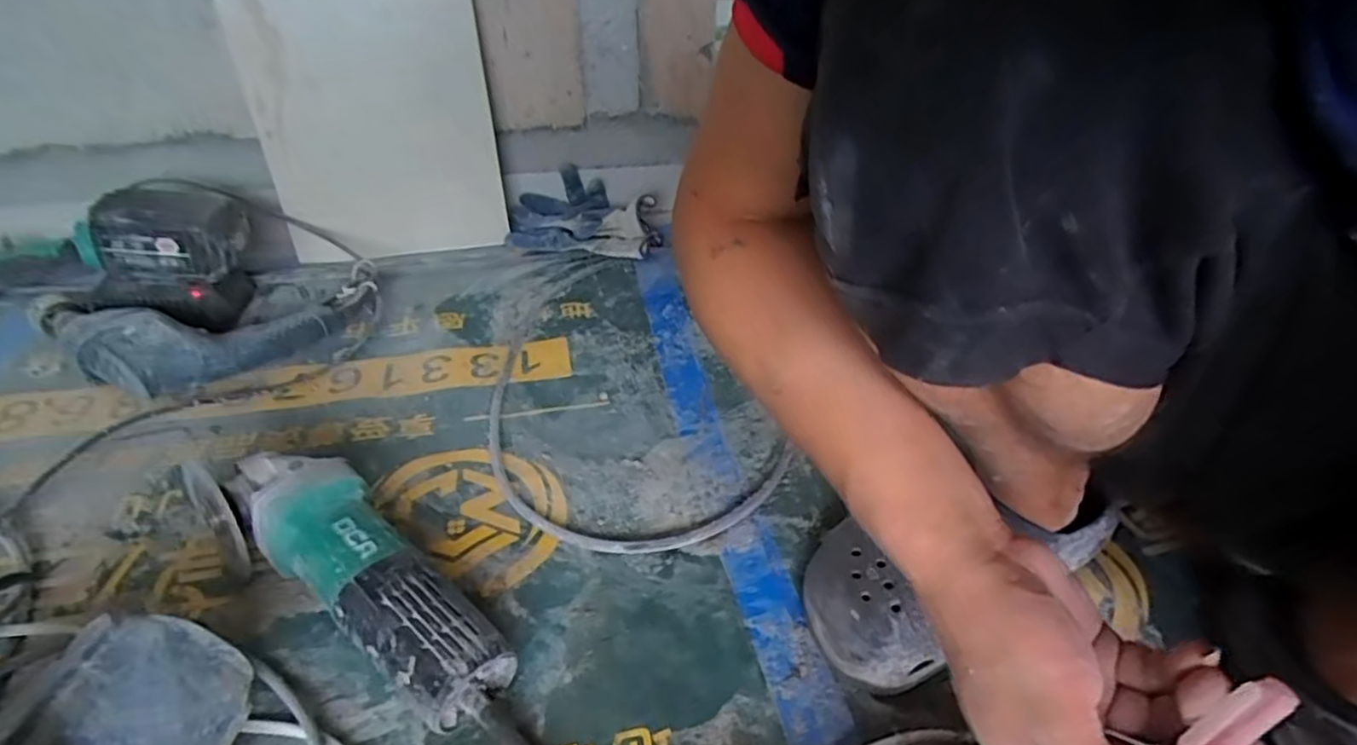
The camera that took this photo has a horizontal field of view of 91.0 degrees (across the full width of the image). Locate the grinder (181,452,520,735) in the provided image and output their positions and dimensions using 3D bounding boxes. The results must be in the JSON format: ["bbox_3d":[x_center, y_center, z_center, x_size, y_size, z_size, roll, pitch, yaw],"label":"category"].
[{"bbox_3d":[-0.226,0.135,0.454,0.265,0.073,0.088,28,46,29],"label":"grinder"}]

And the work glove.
[{"bbox_3d":[-0.127,-0.212,0.901,0.201,0.062,0.124,6,39,5],"label":"work glove"}]

